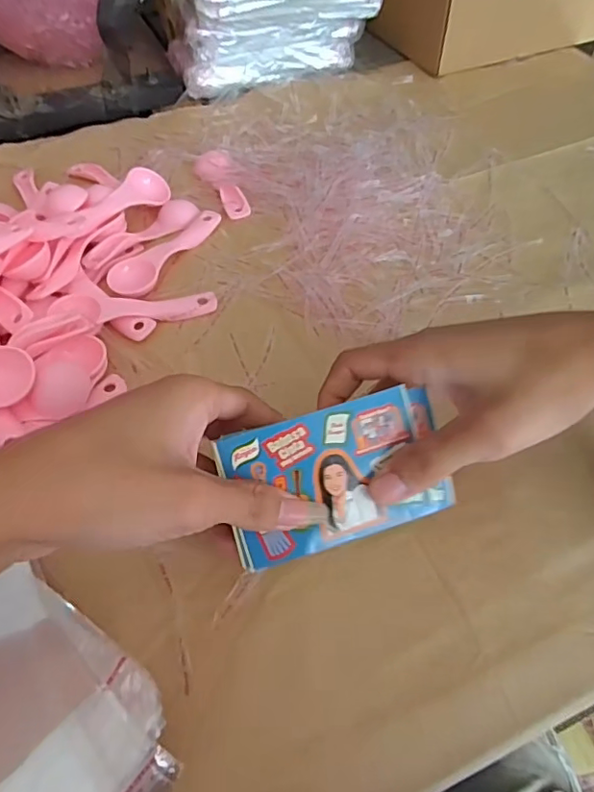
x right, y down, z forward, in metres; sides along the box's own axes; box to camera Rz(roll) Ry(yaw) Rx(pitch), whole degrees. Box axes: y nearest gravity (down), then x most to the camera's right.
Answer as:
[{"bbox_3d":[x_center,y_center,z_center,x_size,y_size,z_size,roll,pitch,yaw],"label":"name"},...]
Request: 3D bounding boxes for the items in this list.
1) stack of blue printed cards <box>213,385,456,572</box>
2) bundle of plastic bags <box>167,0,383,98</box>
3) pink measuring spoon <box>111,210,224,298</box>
[{"bbox_3d":[0.019,0.036,0.246,0.102,0.005,0.061,-16,94,-10],"label":"stack of blue printed cards"},{"bbox_3d":[-0.025,-0.393,0.561,0.213,0.102,0.062,-9,53,-5],"label":"bundle of plastic bags"},{"bbox_3d":[-0.098,-0.113,0.408,0.029,0.012,0.108,27,59,21],"label":"pink measuring spoon"}]

